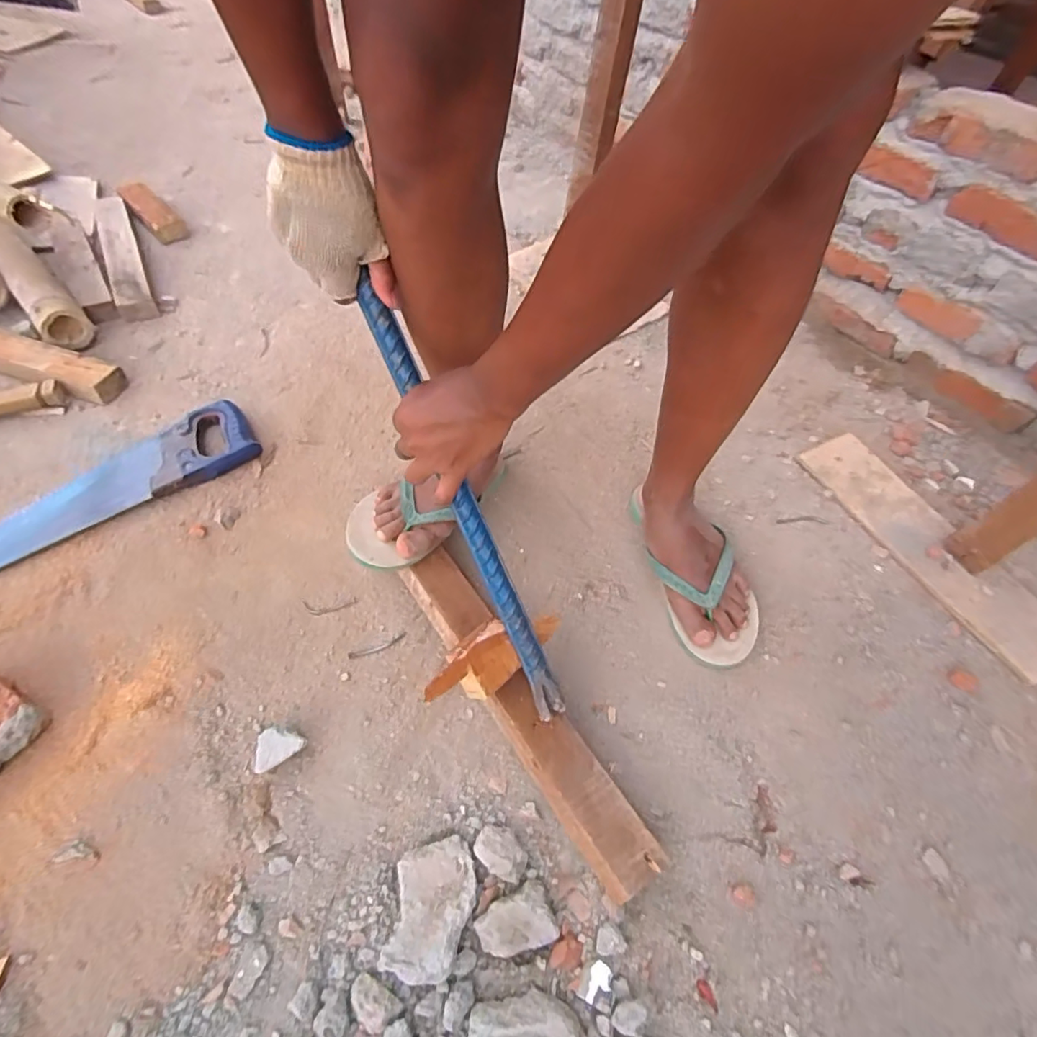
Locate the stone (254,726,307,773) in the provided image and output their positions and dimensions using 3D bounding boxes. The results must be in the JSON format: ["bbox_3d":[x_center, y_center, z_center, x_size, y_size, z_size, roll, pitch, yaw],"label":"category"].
[{"bbox_3d":[-0.246,0.241,0.578,0.043,0.028,0.039,1,53,-4],"label":"stone"}]

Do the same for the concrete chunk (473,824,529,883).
[{"bbox_3d":[-0.016,0.319,0.532,0.052,0.024,0.037,39,60,22],"label":"concrete chunk"}]

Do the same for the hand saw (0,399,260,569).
[{"bbox_3d":[-0.615,-0.021,0.756,0.496,0.022,0.128,-31,61,-24],"label":"hand saw"}]

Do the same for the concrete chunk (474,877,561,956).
[{"bbox_3d":[-0.002,0.359,0.494,0.066,0.022,0.046,-19,57,-17],"label":"concrete chunk"}]

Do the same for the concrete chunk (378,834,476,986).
[{"bbox_3d":[-0.077,0.344,0.497,0.070,0.026,0.105,6,53,0],"label":"concrete chunk"}]

